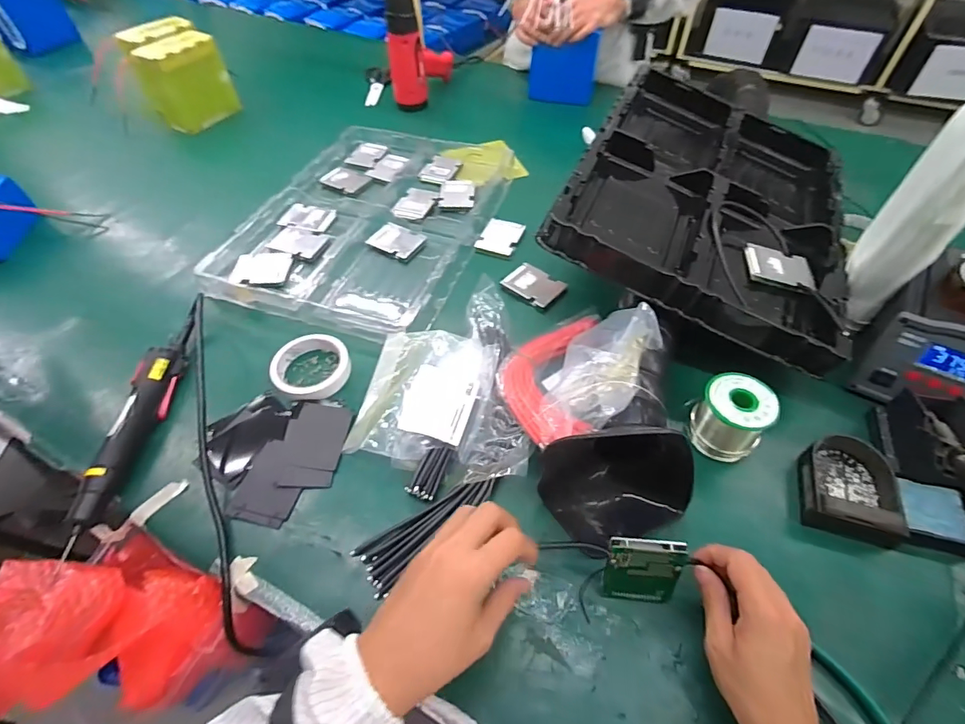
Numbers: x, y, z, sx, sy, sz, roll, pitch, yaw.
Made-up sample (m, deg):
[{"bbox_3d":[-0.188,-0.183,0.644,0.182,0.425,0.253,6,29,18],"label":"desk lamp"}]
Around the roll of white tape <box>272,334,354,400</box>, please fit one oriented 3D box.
[{"bbox_3d":[-0.217,0.007,0.584,0.095,0.020,0.090,0,53,0],"label":"roll of white tape"}]

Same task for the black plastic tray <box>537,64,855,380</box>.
[{"bbox_3d":[0.314,-0.228,0.649,0.344,0.079,0.478,27,57,4],"label":"black plastic tray"}]

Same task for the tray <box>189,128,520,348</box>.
[{"bbox_3d":[-0.173,-0.254,0.775,0.347,0.036,0.492,14,54,11],"label":"tray"}]

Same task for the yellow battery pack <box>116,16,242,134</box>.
[{"bbox_3d":[-0.641,-0.613,0.990,0.164,0.151,0.175,-30,58,-20],"label":"yellow battery pack"}]

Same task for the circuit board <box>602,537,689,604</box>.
[{"bbox_3d":[0.136,0.181,0.396,0.059,0.080,0.012,2,35,7],"label":"circuit board"}]

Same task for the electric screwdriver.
[{"bbox_3d":[-0.394,0.086,0.519,0.032,0.044,0.235,-1,53,0],"label":"electric screwdriver"}]

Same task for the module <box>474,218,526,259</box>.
[{"bbox_3d":[0.029,-0.201,0.744,0.063,0.007,0.080,18,55,14],"label":"module"}]

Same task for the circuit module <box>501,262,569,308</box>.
[{"bbox_3d":[0.076,-0.115,0.677,0.081,0.005,0.058,33,60,23],"label":"circuit module"}]

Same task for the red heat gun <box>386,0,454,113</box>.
[{"bbox_3d":[-0.137,-0.707,0.981,0.071,0.262,0.181,15,54,12],"label":"red heat gun"}]

